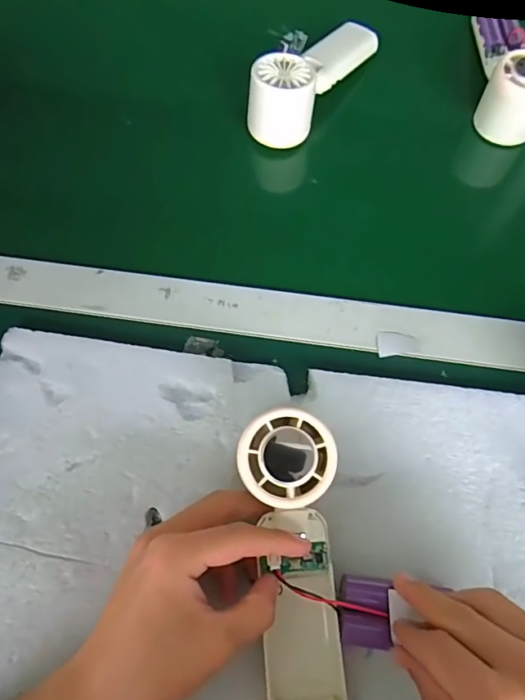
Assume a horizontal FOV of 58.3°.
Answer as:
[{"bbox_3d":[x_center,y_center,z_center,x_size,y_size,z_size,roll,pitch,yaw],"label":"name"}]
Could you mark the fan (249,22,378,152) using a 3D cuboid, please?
[{"bbox_3d":[0.048,-0.256,0.428,0.051,0.056,0.158,32,71,12],"label":"fan"}]

